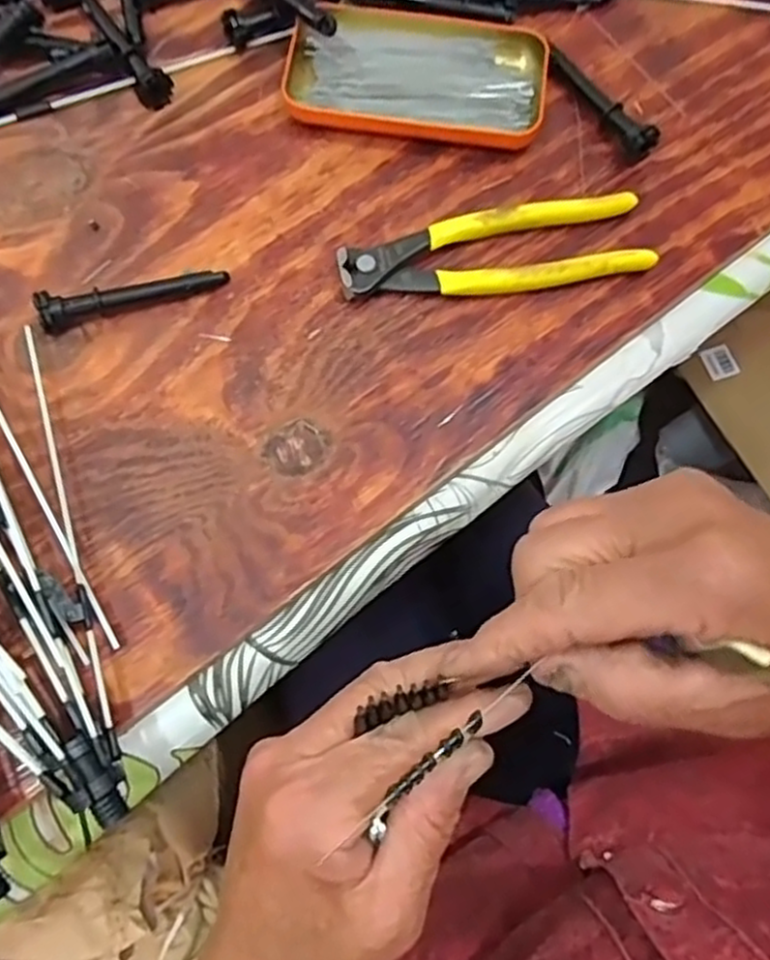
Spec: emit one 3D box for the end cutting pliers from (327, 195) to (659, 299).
[{"bbox_3d":[0.058,-0.120,0.397,0.163,0.016,0.048,-9,73,-4],"label":"end cutting pliers"}]

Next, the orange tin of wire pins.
[{"bbox_3d":[0.019,-0.229,0.423,0.141,0.017,0.081,10,73,1],"label":"orange tin of wire pins"}]

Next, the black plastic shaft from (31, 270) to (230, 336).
[{"bbox_3d":[-0.128,-0.095,0.381,0.092,0.020,0.016,-20,74,-8],"label":"black plastic shaft"}]

